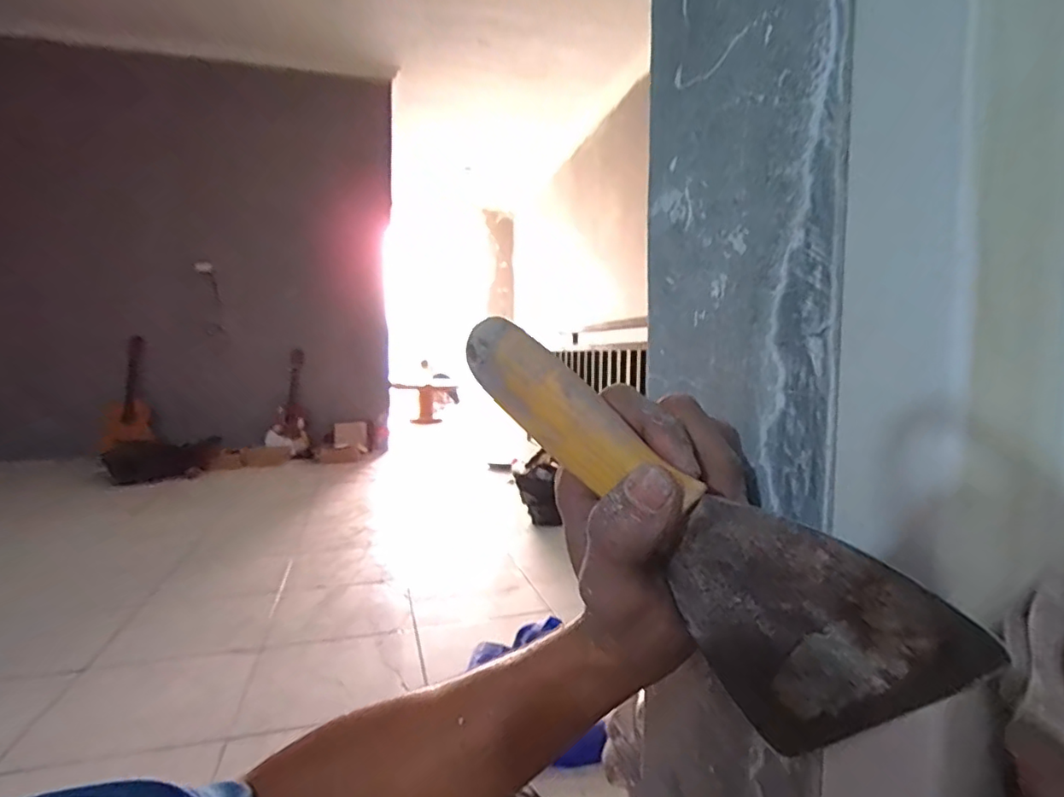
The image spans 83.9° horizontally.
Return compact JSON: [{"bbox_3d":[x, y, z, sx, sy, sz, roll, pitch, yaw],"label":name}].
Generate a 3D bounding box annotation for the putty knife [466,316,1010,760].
[{"bbox_3d":[0.046,0.035,0.211,0.022,0.087,0.181,-27,55,-37],"label":"putty knife"}]

